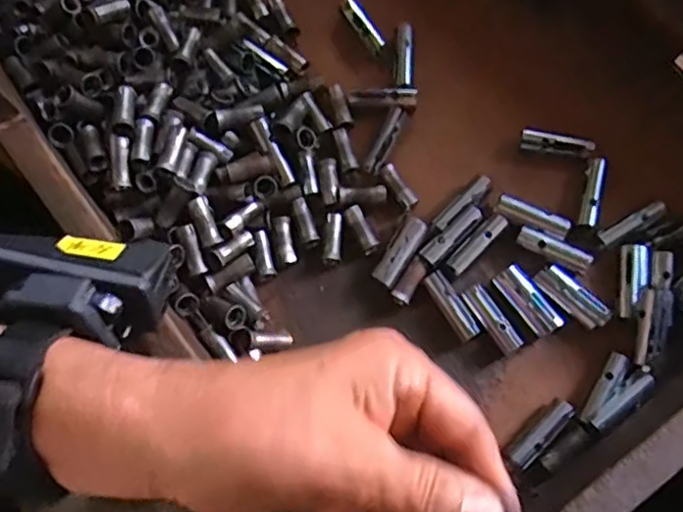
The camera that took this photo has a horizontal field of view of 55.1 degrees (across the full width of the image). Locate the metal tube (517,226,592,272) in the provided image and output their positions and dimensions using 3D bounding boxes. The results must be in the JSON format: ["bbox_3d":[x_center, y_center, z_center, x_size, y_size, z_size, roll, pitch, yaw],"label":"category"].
[{"bbox_3d":[0.105,-0.003,0.323,0.037,0.006,0.009,23,68,12],"label":"metal tube"}]

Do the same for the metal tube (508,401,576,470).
[{"bbox_3d":[0.094,0.083,0.304,0.038,0.008,0.010,-40,70,-15],"label":"metal tube"}]

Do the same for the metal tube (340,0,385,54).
[{"bbox_3d":[0.012,-0.129,0.364,0.007,0.011,0.034,-32,81,-12],"label":"metal tube"}]

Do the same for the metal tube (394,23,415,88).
[{"bbox_3d":[0.034,-0.108,0.356,0.010,0.013,0.040,2,65,3],"label":"metal tube"}]

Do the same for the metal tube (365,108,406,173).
[{"bbox_3d":[0.025,-0.062,0.347,0.008,0.011,0.039,25,68,13],"label":"metal tube"}]

